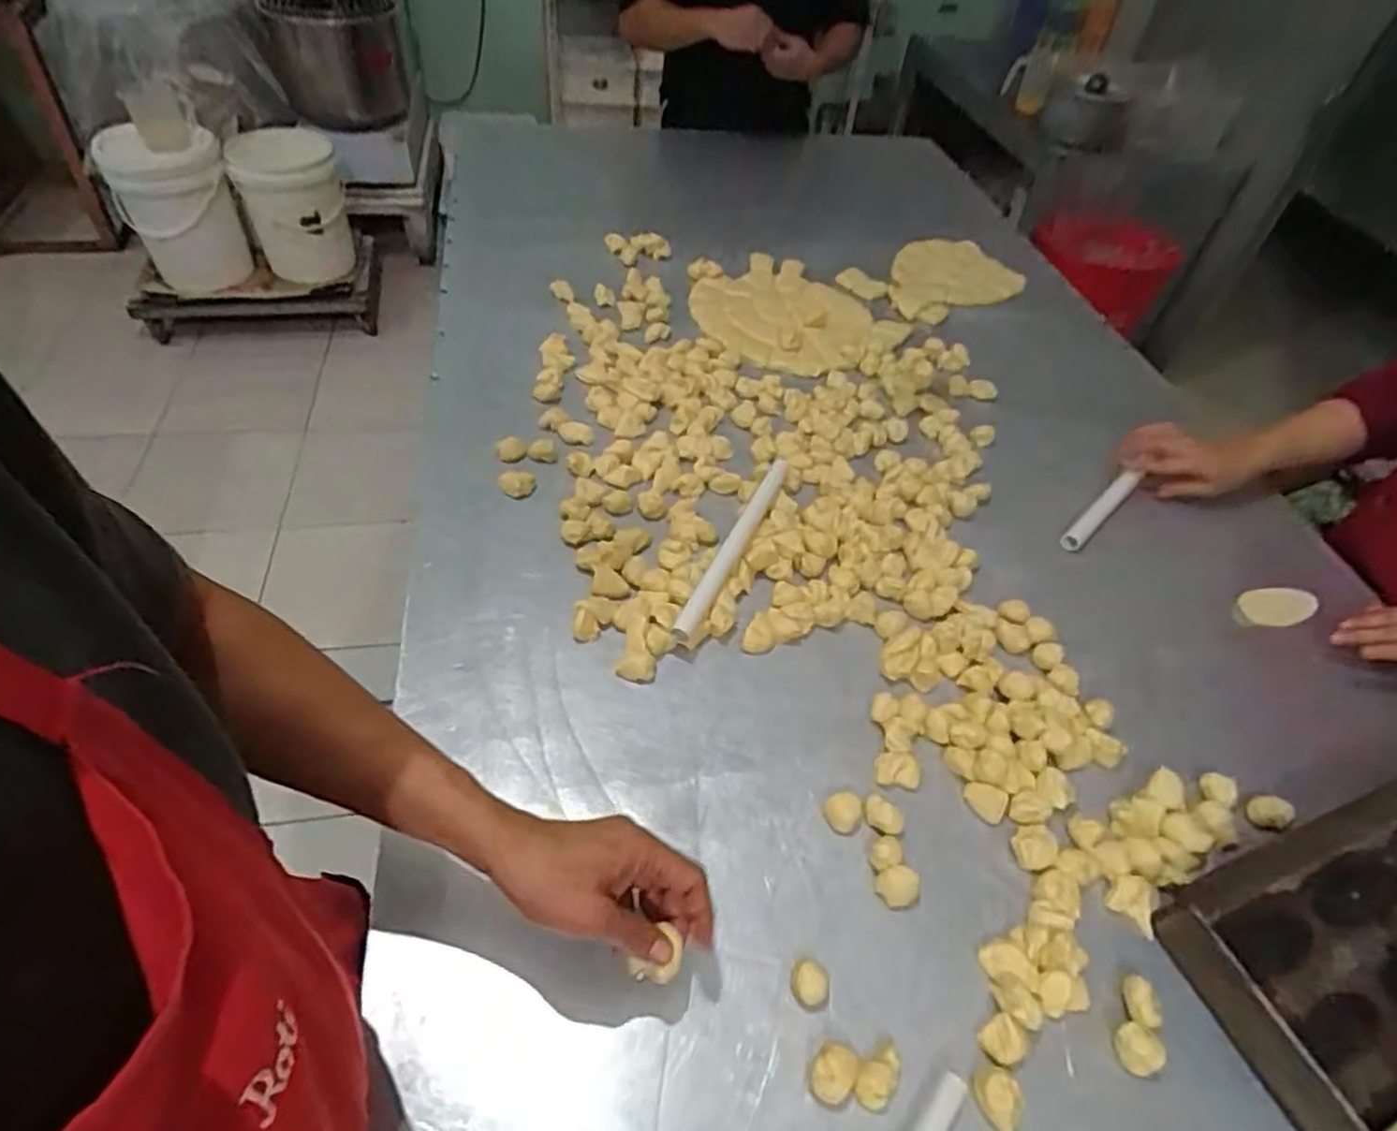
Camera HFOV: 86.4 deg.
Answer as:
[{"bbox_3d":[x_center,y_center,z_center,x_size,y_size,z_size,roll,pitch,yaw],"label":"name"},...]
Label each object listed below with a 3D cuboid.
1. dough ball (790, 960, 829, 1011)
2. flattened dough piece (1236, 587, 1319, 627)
[{"bbox_3d":[0.081,0.305,0.541,0.029,0.020,0.025,24,51,14],"label":"dough ball"},{"bbox_3d":[0.658,0.046,0.845,0.098,0.010,0.048,-12,52,-16],"label":"flattened dough piece"}]

